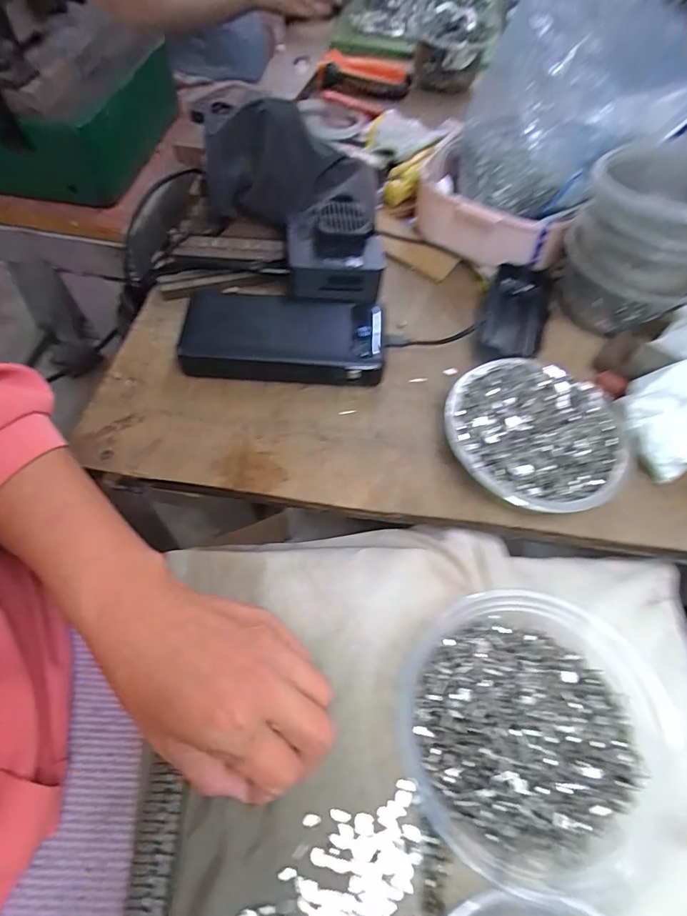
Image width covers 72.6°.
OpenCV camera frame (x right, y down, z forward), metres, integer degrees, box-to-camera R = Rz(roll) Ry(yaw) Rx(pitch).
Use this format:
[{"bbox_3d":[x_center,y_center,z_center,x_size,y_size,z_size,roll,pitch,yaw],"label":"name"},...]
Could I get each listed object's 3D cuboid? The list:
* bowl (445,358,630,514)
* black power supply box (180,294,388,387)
[{"bbox_3d":[0.132,-0.014,0.327,0.119,0.030,0.110,2,58,-4],"label":"bowl"},{"bbox_3d":[-0.047,-0.096,0.361,0.152,0.026,0.075,5,58,-2],"label":"black power supply box"}]

